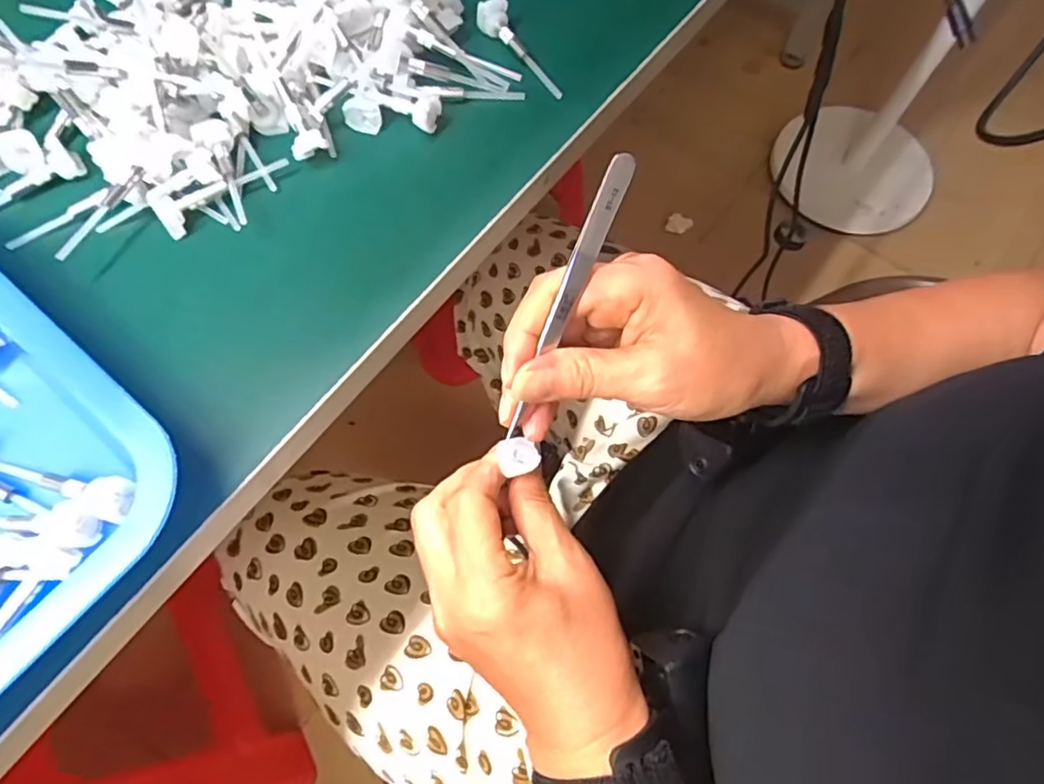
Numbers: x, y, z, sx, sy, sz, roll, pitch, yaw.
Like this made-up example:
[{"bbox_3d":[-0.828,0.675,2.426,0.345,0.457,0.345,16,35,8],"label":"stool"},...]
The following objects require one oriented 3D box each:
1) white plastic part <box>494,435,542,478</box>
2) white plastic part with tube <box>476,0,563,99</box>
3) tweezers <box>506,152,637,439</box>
[{"bbox_3d":[-0.002,0.028,0.283,0.018,0.004,0.016,-29,71,-11],"label":"white plastic part"},{"bbox_3d":[-0.002,-0.184,0.331,0.015,0.019,0.065,-30,71,-11],"label":"white plastic part with tube"},{"bbox_3d":[0.018,-0.035,0.254,0.010,0.007,0.124,26,112,10],"label":"tweezers"}]

